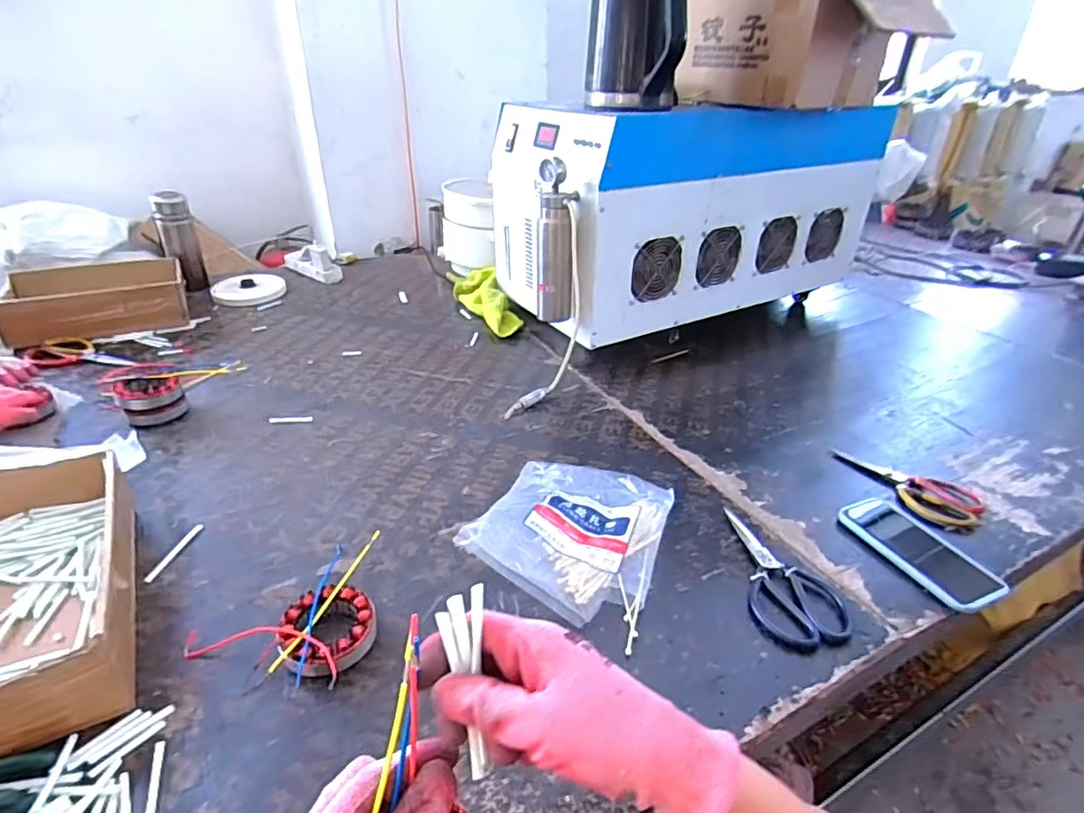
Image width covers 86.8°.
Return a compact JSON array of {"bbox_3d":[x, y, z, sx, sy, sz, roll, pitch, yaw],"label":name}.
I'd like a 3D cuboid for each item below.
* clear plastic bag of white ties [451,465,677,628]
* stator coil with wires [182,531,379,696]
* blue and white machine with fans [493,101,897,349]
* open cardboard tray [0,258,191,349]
[{"bbox_3d":[0.040,0.132,0.677,0.195,0.057,0.245,12,32,16],"label":"clear plastic bag of white ties"},{"bbox_3d":[-0.240,0.191,0.580,0.171,0.035,0.180,1,31,-1],"label":"stator coil with wires"},{"bbox_3d":[0.315,-0.414,1.203,0.802,0.367,0.374,-13,34,-23],"label":"blue and white machine with fans"},{"bbox_3d":[-0.913,-0.217,1.186,0.309,0.101,0.235,-18,36,-29],"label":"open cardboard tray"}]

